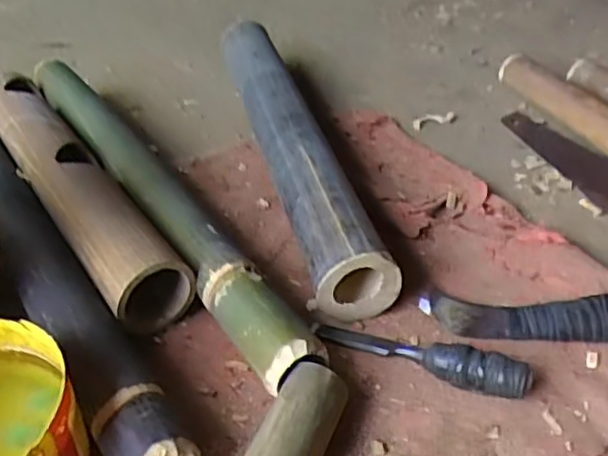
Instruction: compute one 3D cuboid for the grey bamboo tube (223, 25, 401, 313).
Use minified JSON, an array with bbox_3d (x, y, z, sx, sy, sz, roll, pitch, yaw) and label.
[{"bbox_3d":[-0.021,-0.131,0.832,0.085,0.083,0.617,-10,41,-11],"label":"grey bamboo tube"}]

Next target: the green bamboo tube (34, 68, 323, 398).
[{"bbox_3d":[-0.183,-0.044,0.748,0.058,0.062,0.640,-24,46,-25],"label":"green bamboo tube"}]

